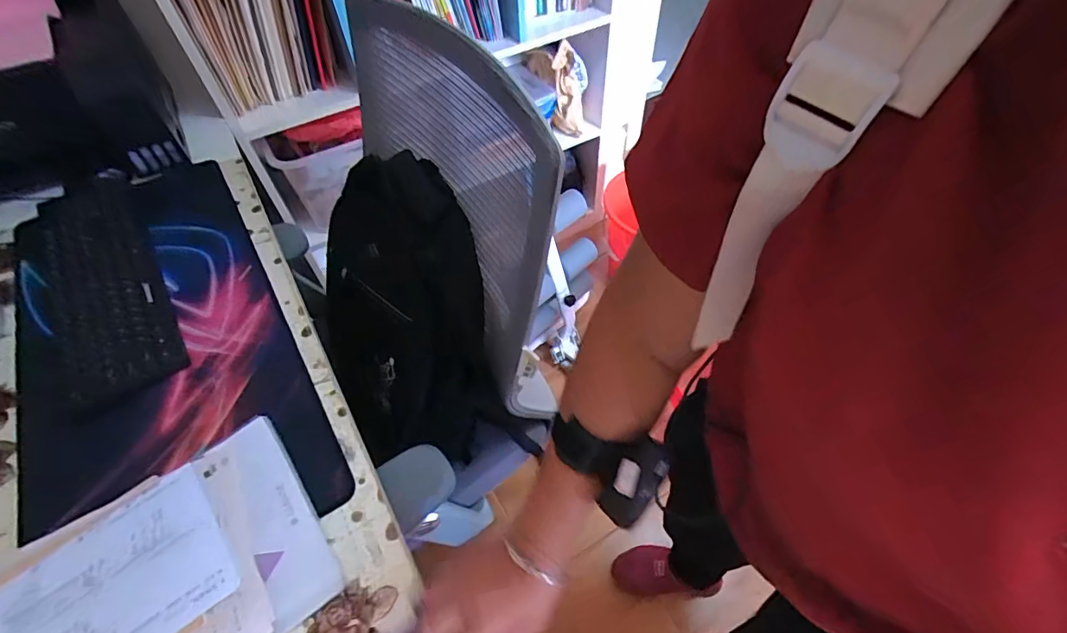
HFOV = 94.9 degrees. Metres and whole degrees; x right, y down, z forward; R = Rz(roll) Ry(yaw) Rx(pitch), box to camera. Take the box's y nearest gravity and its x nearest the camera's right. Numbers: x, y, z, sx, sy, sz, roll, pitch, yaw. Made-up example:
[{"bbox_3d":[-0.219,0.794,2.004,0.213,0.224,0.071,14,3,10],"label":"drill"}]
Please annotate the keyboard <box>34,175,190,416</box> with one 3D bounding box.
[{"bbox_3d":[-0.606,-0.060,0.680,0.137,0.023,0.453,-32,59,-19],"label":"keyboard"}]

